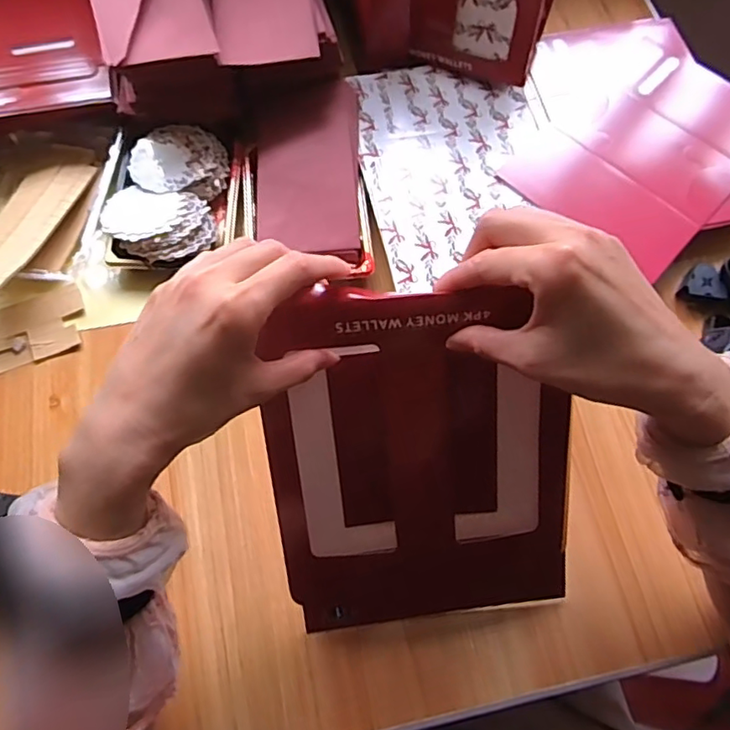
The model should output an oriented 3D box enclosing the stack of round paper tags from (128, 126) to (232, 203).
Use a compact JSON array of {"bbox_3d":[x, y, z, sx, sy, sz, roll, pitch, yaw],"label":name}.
[{"bbox_3d":[-0.179,-0.196,0.548,0.087,0.022,0.077,-8,69,-5],"label":"stack of round paper tags"}]

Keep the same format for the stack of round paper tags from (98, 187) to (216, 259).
[{"bbox_3d":[-0.189,-0.129,0.515,0.098,0.028,0.070,4,68,0],"label":"stack of round paper tags"}]

